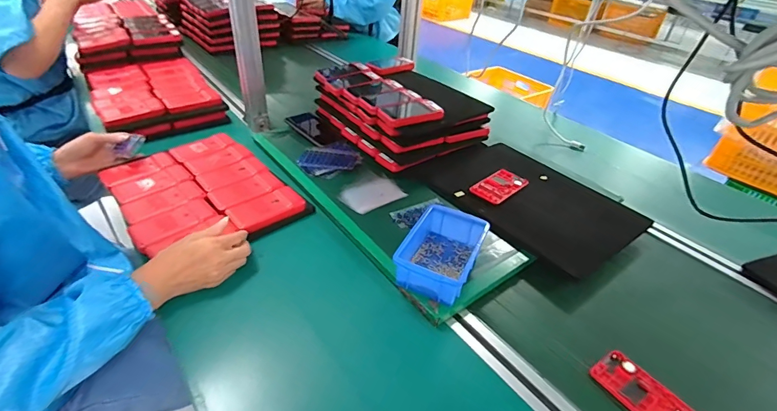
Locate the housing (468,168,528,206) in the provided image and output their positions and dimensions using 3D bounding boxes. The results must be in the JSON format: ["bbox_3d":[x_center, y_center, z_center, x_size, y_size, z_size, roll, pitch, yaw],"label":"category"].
[{"bbox_3d":[0.212,-0.037,0.746,0.065,0.012,0.108,31,44,33],"label":"housing"}]

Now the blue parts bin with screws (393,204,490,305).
[{"bbox_3d":[0.077,0.069,0.569,0.093,0.057,0.142,20,39,20],"label":"blue parts bin with screws"}]

